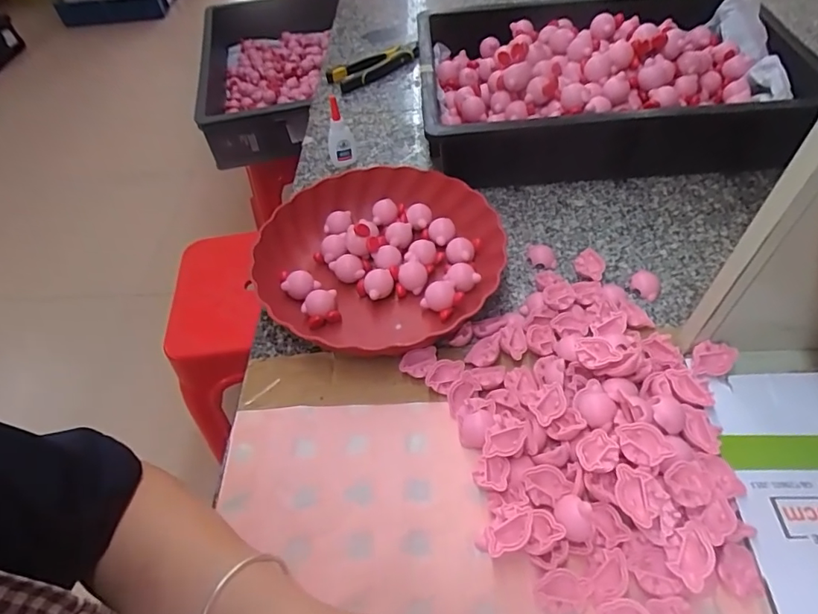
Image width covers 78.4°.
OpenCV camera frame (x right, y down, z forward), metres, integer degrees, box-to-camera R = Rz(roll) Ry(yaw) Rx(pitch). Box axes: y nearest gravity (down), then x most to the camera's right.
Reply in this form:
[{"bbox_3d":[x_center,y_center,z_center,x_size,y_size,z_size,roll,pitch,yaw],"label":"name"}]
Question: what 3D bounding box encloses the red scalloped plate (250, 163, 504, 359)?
[{"bbox_3d":[-0.028,-0.052,0.510,0.222,0.064,0.223,-3,50,4],"label":"red scalloped plate"}]

